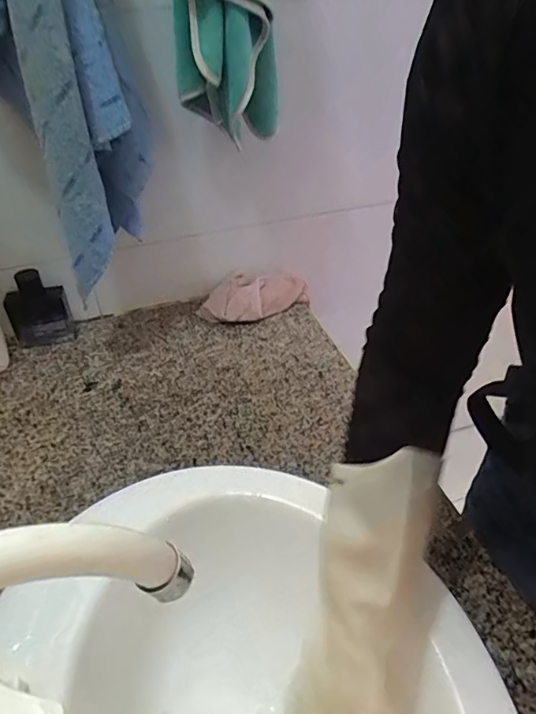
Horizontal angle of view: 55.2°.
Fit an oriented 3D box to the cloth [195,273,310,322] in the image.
[{"bbox_3d":[-0.026,-0.100,0.858,0.171,0.034,0.092,-25,44,-25],"label":"cloth"}]

